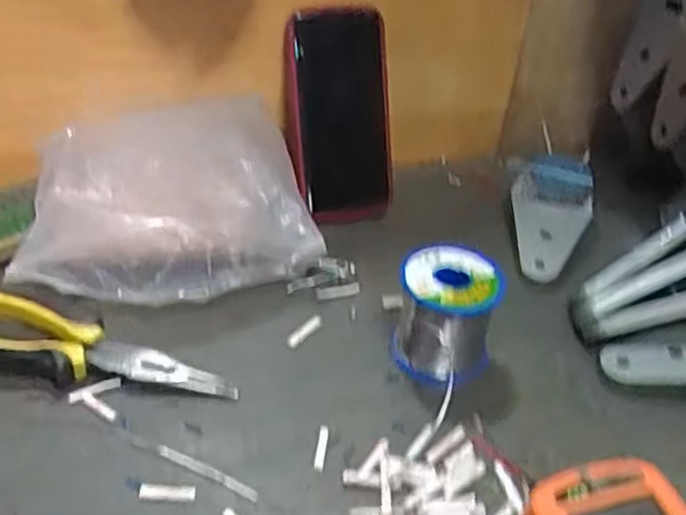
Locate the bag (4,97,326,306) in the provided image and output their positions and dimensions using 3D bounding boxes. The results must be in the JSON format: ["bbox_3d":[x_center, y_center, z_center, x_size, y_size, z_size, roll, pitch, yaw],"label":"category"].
[{"bbox_3d":[-0.124,-0.037,0.513,0.199,0.092,0.132,-6,37,-14],"label":"bag"}]

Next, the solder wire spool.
[{"bbox_3d":[0.068,0.035,0.465,0.062,0.065,0.059,3,36,-2],"label":"solder wire spool"}]

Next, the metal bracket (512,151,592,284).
[{"bbox_3d":[0.178,-0.039,0.603,0.065,0.028,0.159,11,36,9],"label":"metal bracket"}]

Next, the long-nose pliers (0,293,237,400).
[{"bbox_3d":[-0.161,0.059,0.431,0.184,0.027,0.044,12,36,10],"label":"long-nose pliers"}]

